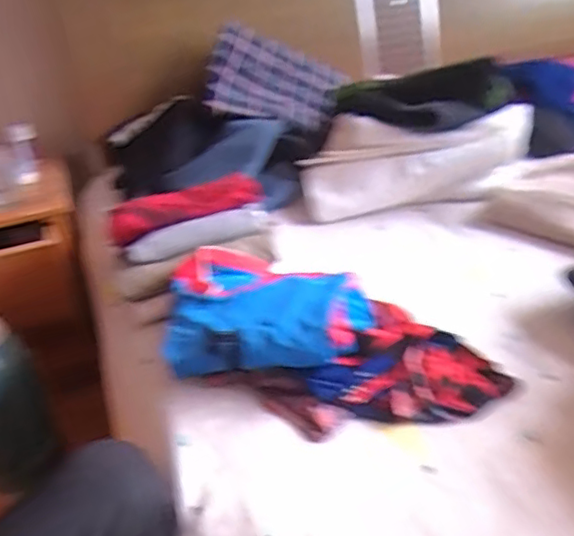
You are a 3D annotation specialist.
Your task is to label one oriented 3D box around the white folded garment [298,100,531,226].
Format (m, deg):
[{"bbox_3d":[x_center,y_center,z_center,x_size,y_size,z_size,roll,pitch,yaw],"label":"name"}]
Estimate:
[{"bbox_3d":[0.239,-0.205,1.133,0.414,0.087,0.198,-8,74,10],"label":"white folded garment"}]

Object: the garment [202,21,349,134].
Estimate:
[{"bbox_3d":[-0.025,-0.376,1.274,0.290,0.181,0.032,19,-3,-26],"label":"garment"}]

